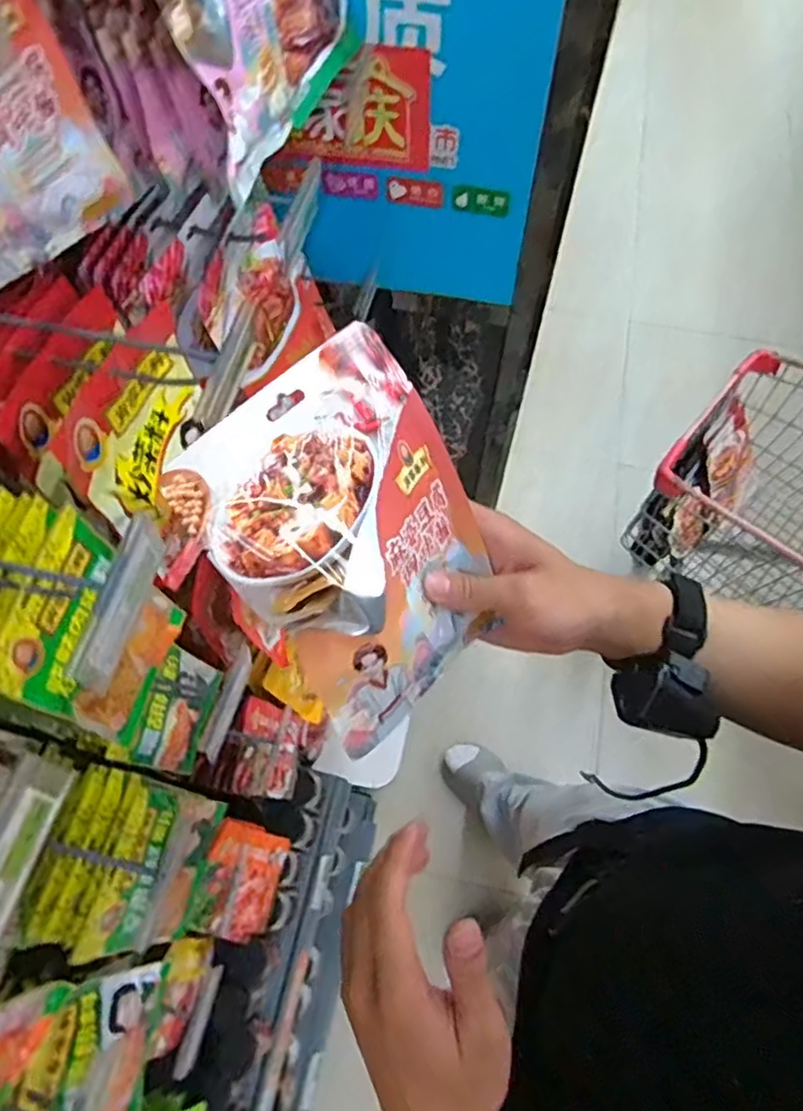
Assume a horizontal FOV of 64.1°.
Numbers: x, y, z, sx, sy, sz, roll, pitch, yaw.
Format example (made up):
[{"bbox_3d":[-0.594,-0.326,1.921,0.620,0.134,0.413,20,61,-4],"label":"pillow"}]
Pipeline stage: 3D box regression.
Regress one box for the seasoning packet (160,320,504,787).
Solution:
[{"bbox_3d":[-0.014,0.007,0.340,0.145,0.215,0.023,-38,28,-30],"label":"seasoning packet"}]

